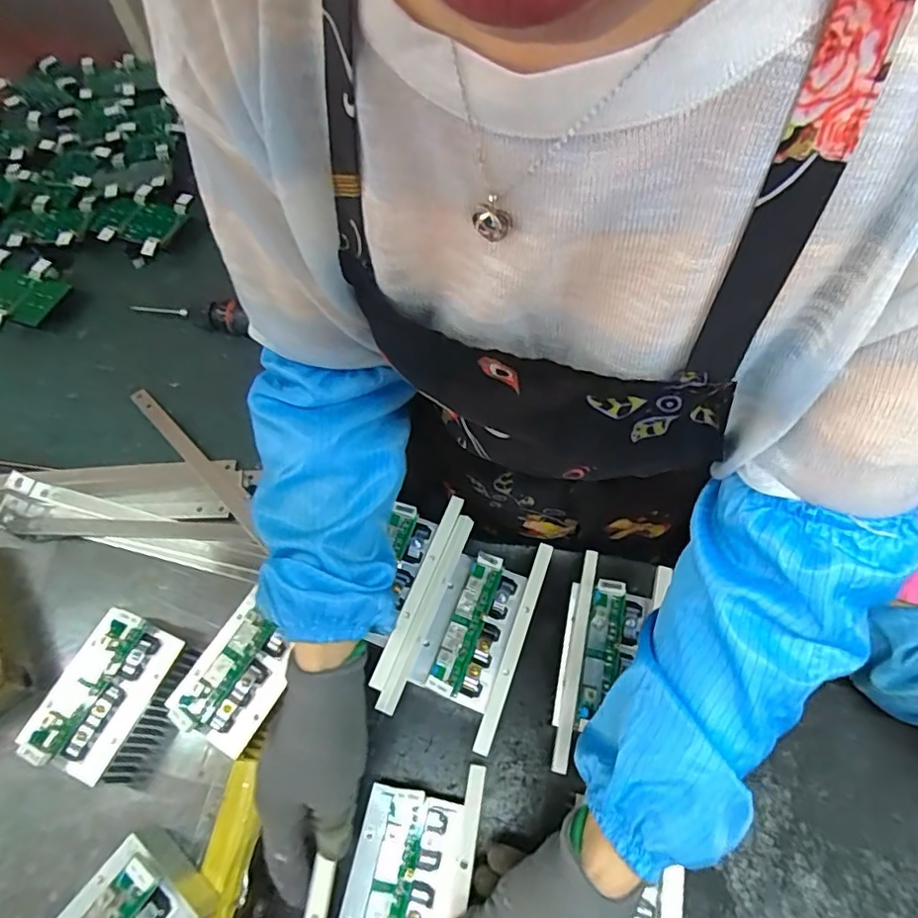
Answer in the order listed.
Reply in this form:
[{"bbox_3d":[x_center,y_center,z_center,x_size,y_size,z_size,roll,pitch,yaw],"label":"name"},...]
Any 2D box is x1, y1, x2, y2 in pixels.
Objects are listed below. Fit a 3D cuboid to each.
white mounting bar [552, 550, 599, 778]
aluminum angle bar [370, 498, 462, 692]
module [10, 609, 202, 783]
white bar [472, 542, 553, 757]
[{"bbox_3d":[0.097,0.159,0.471,0.011,0.006,0.176,12,62,7],"label":"white mounting bar"},{"bbox_3d":[-0.035,0.110,0.498,0.014,0.006,0.177,19,63,11],"label":"aluminum angle bar"},{"bbox_3d":[-0.285,0.199,0.480,0.090,0.059,0.119,23,64,13],"label":"module"},{"bbox_3d":[0.047,0.151,0.477,0.013,0.006,0.176,18,63,10],"label":"white bar"}]

